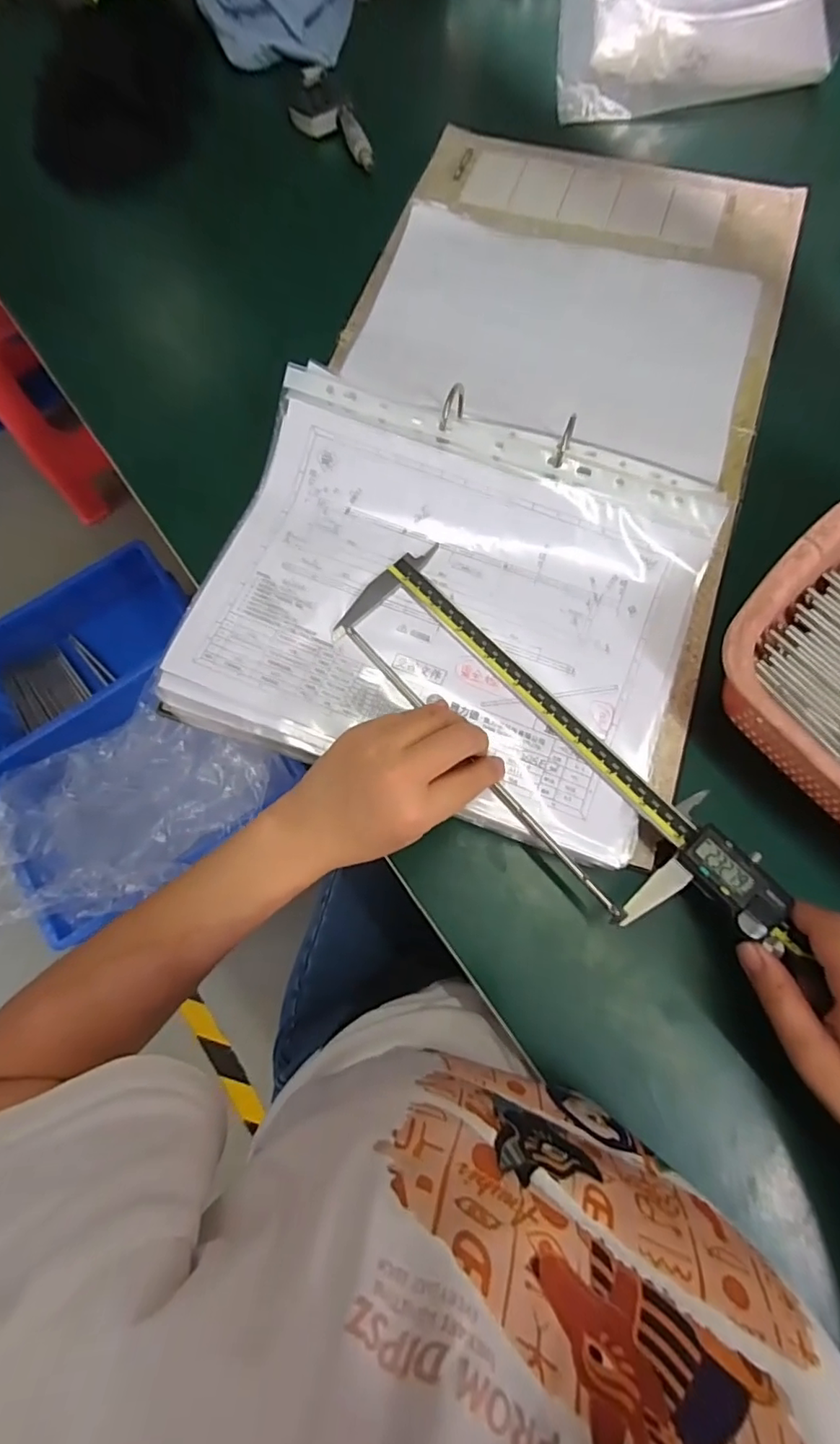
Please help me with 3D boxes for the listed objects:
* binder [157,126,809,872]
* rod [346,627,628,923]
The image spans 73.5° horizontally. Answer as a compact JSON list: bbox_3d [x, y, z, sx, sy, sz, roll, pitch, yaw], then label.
[{"bbox_3d":[0.079,-0.234,0.421,0.334,0.057,0.608,17,75,6],"label":"binder"},{"bbox_3d":[0.032,0.024,0.338,0.007,0.010,0.237,-40,73,-9],"label":"rod"}]

